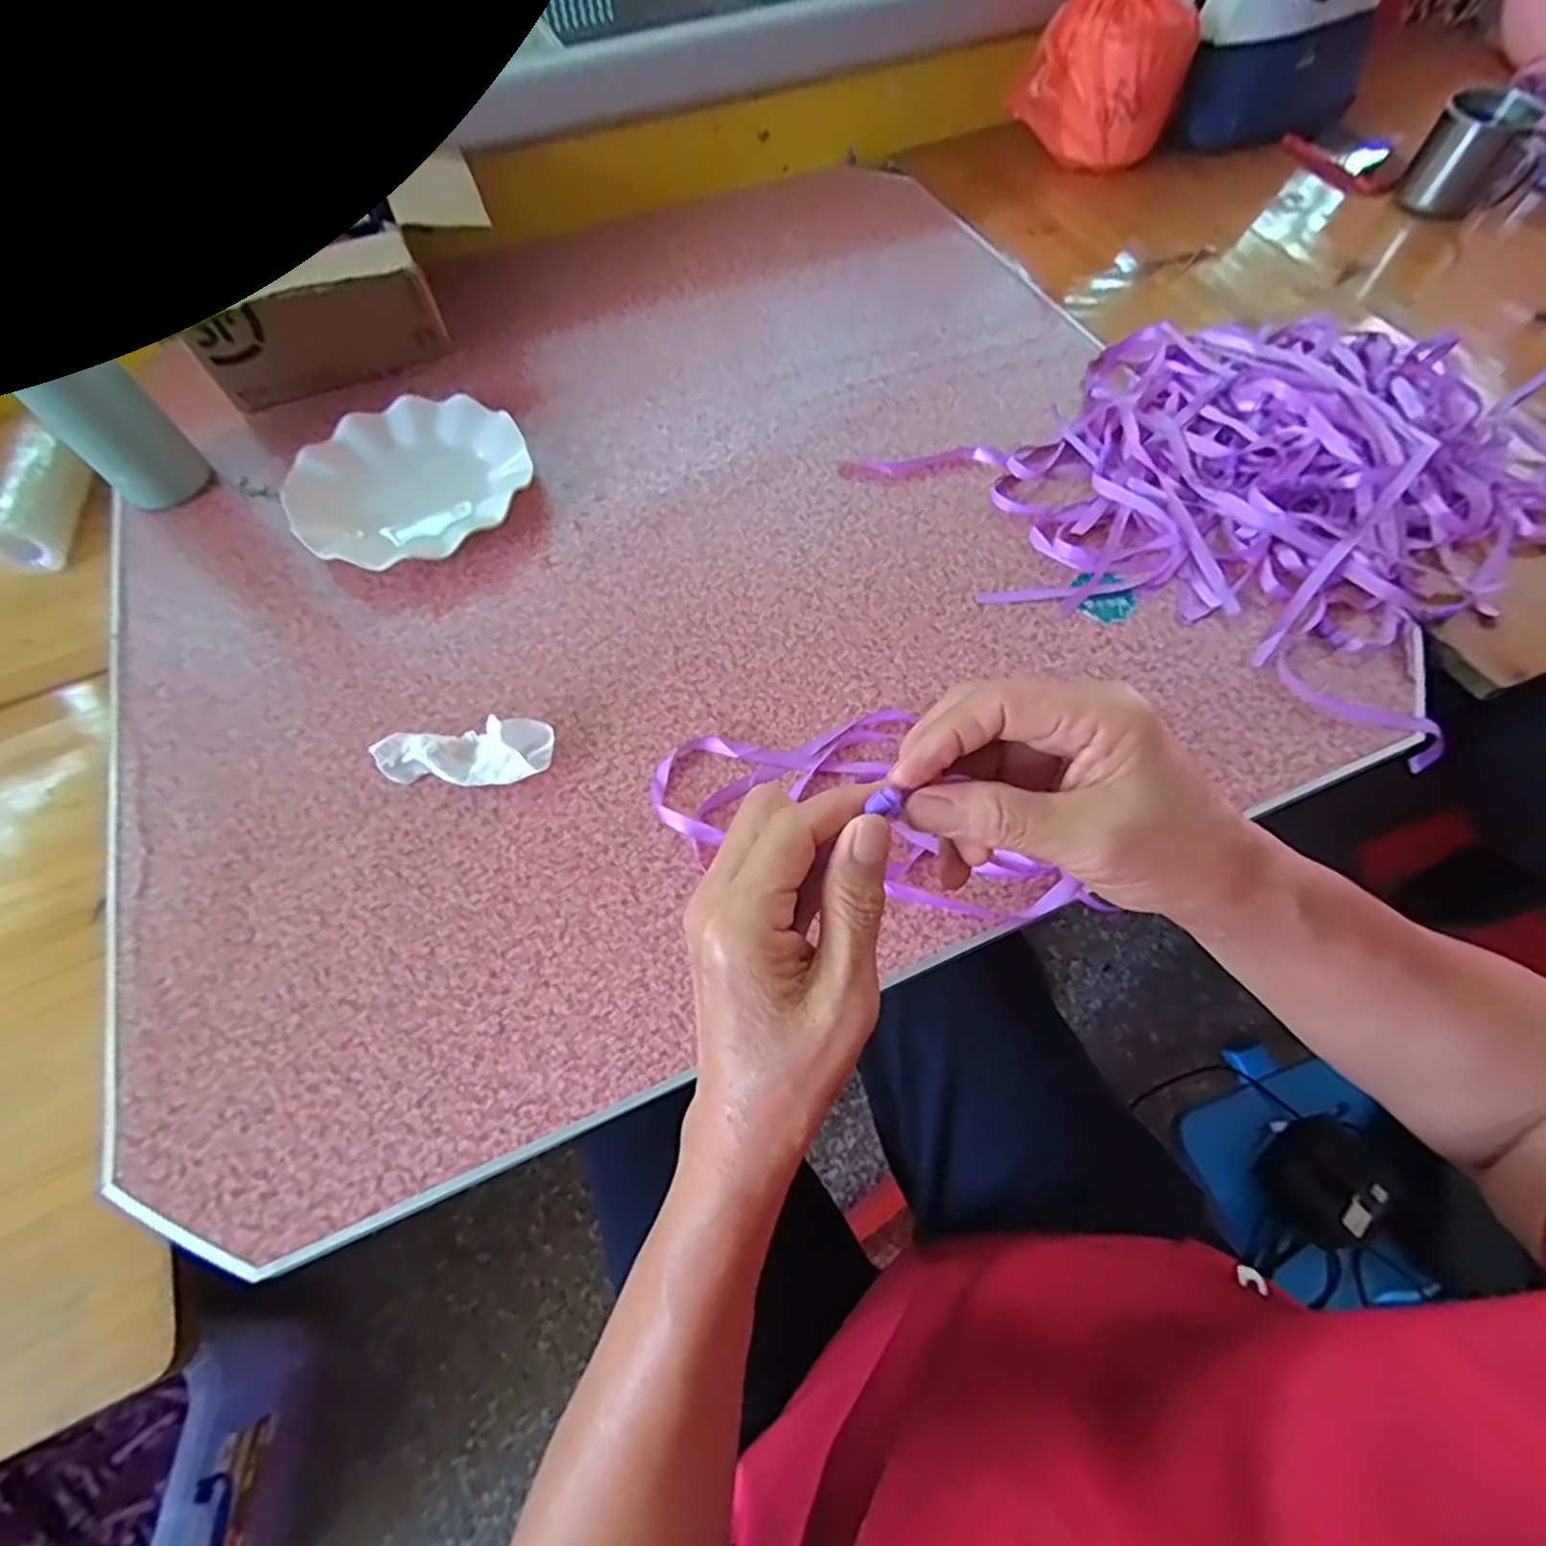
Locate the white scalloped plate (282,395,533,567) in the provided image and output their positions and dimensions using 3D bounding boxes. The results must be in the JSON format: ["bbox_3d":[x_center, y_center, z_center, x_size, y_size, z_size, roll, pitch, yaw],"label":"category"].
[{"bbox_3d":[-0.286,-0.231,0.550,0.178,0.024,0.178,-1,64,1],"label":"white scalloped plate"}]

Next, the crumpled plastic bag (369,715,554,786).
[{"bbox_3d":[-0.195,-0.013,0.439,0.107,0.026,0.037,-2,64,1],"label":"crumpled plastic bag"}]

